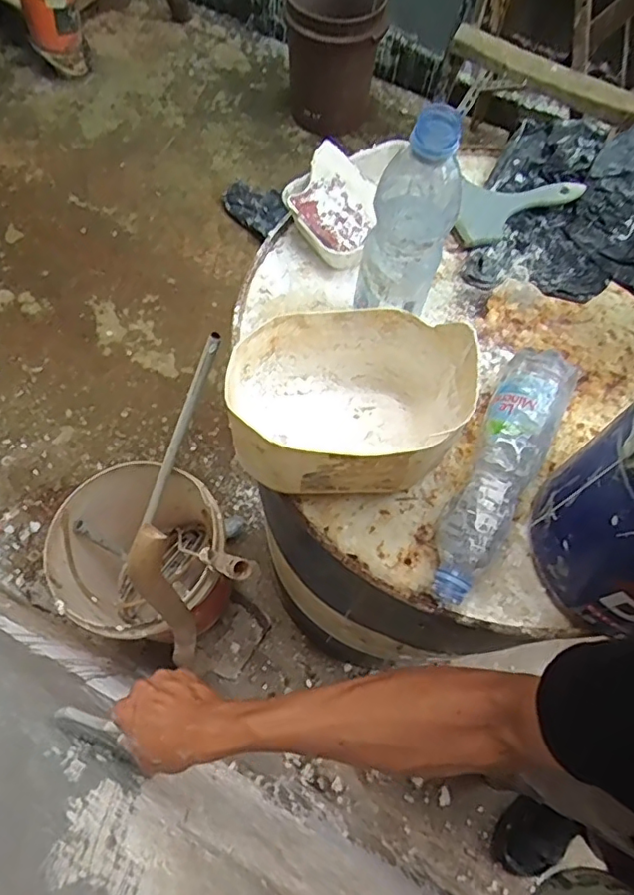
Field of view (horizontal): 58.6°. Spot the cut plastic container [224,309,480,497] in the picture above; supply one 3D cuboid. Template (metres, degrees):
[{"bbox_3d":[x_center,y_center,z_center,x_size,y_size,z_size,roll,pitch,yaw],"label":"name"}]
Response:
[{"bbox_3d":[0.022,-0.036,0.473,0.182,0.129,0.149,-4,68,-4],"label":"cut plastic container"}]

